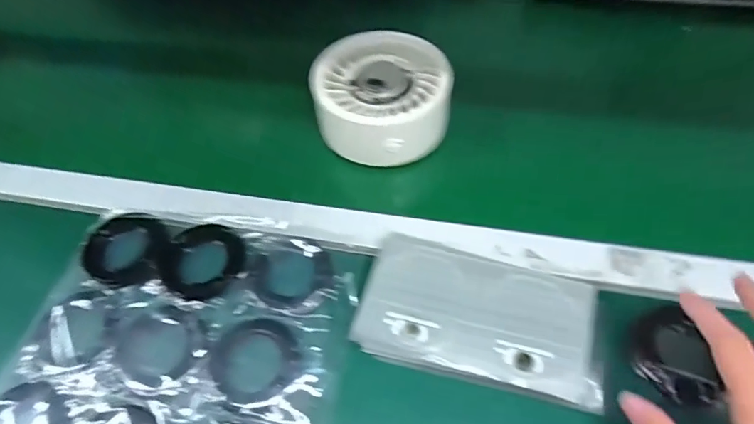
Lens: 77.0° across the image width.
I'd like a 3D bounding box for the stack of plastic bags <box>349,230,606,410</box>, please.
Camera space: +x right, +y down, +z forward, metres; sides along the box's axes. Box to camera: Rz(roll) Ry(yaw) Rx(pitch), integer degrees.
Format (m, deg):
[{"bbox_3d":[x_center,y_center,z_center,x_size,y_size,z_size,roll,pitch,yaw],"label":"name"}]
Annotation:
[{"bbox_3d":[0.081,0.087,0.389,0.183,0.033,0.103,12,57,11],"label":"stack of plastic bags"}]

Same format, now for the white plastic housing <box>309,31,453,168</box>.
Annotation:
[{"bbox_3d":[0.006,-0.120,0.508,0.138,0.057,0.146,-4,56,0],"label":"white plastic housing"}]

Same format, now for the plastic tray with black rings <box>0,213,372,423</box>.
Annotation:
[{"bbox_3d":[-0.174,0.152,0.375,0.277,0.018,0.319,10,57,9],"label":"plastic tray with black rings"}]

